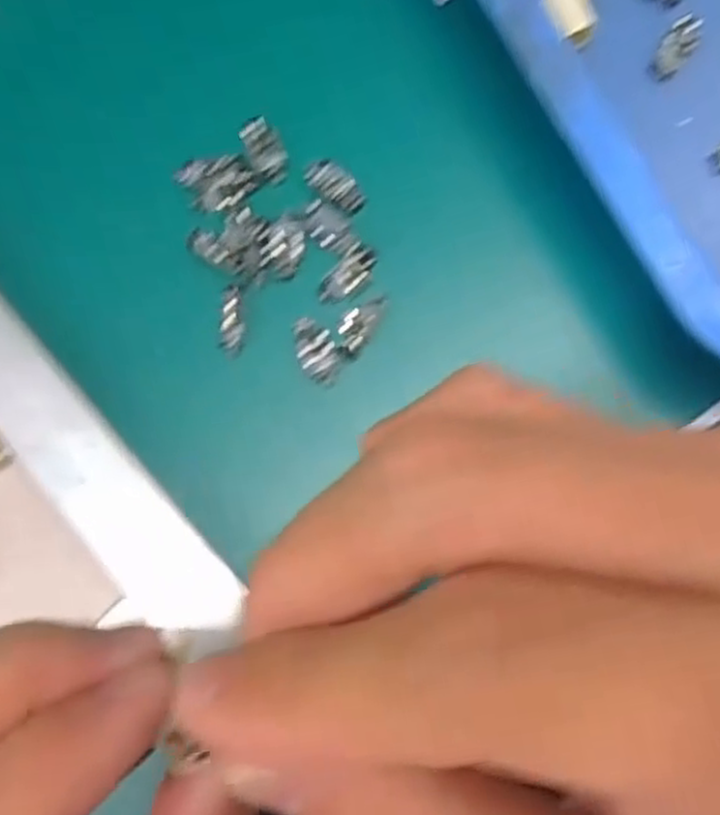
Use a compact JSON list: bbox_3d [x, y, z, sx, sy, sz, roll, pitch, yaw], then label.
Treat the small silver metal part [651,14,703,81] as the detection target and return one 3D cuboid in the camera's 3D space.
[{"bbox_3d":[0.123,-0.140,0.300,0.012,0.004,0.028,38,81,7],"label":"small silver metal part"}]

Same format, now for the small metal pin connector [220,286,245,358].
[{"bbox_3d":[-0.047,-0.033,0.283,0.008,0.010,0.026,2,79,0],"label":"small metal pin connector"}]

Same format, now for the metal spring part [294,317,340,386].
[{"bbox_3d":[-0.016,-0.021,0.286,0.014,0.004,0.026,-14,79,-3],"label":"metal spring part"}]

